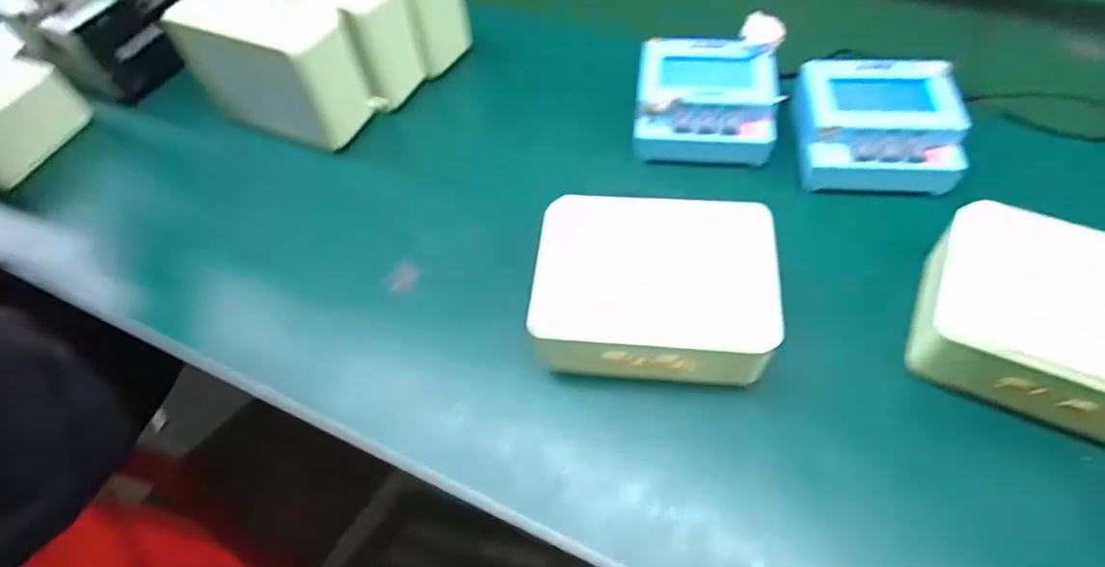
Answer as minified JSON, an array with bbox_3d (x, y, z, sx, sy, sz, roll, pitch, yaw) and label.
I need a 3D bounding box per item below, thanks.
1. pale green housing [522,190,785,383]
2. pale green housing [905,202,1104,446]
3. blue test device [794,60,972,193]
[{"bbox_3d":[0.064,0.002,0.380,0.146,0.048,0.117,2,56,6],"label":"pale green housing"},{"bbox_3d":[0.290,0.027,0.341,0.143,0.058,0.112,22,60,19],"label":"pale green housing"},{"bbox_3d":[0.241,-0.117,0.454,0.107,0.056,0.098,4,56,7],"label":"blue test device"}]

